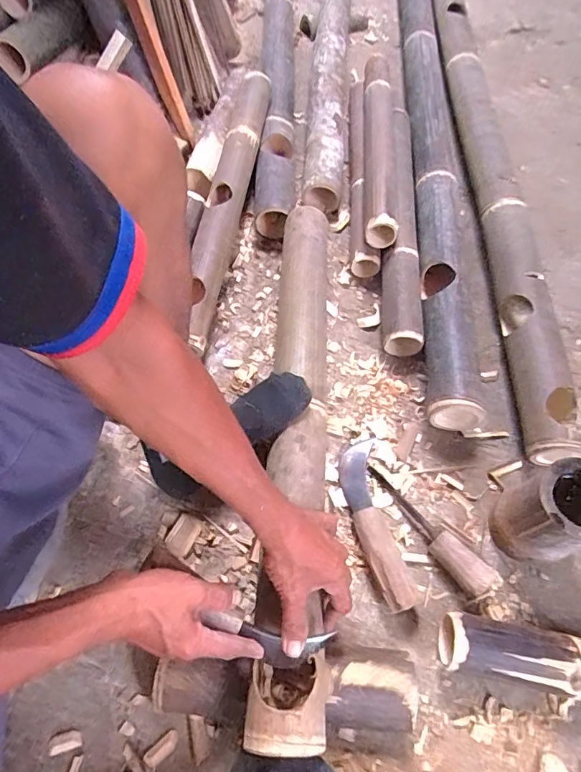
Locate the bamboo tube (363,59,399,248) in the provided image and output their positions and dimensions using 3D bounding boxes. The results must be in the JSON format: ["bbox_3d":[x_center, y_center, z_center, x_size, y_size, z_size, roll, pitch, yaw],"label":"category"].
[{"bbox_3d":[0.172,-0.482,0.896,0.063,0.050,0.510,4,61,1],"label":"bamboo tube"}]

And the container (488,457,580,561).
[{"bbox_3d":[0.325,0.159,0.585,0.109,0.145,0.095,-40,69,-20],"label":"container"}]

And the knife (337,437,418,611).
[{"bbox_3d":[0.110,0.176,0.621,0.058,0.044,0.225,-8,61,-5],"label":"knife"}]

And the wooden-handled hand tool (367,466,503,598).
[{"bbox_3d":[0.179,0.188,0.613,0.051,0.046,0.214,-41,69,-21],"label":"wooden-handled hand tool"}]

